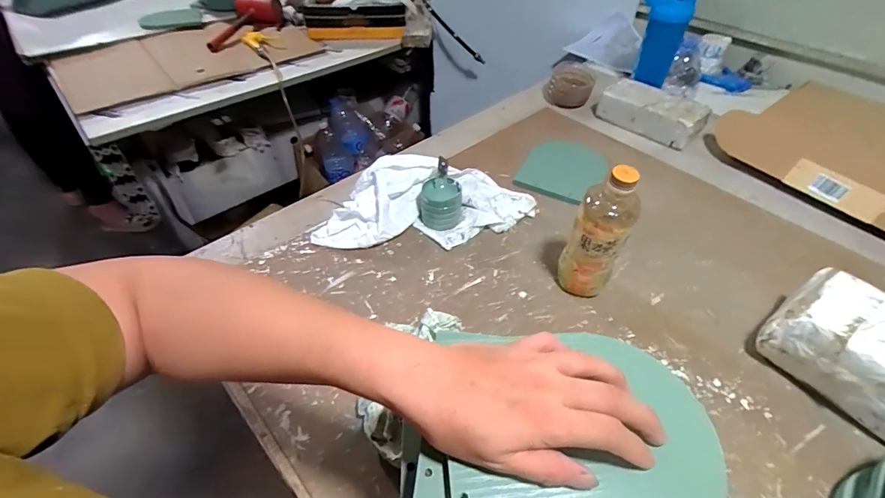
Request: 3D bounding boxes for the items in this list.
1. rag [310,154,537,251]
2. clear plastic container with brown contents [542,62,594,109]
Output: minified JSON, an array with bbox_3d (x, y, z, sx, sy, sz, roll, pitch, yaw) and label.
[{"bbox_3d":[-0.029,-0.083,0.711,0.366,0.066,0.165,-3,46,-5],"label":"rag"},{"bbox_3d":[0.298,-0.384,1.004,0.098,0.072,0.099,-2,47,-2],"label":"clear plastic container with brown contents"}]

